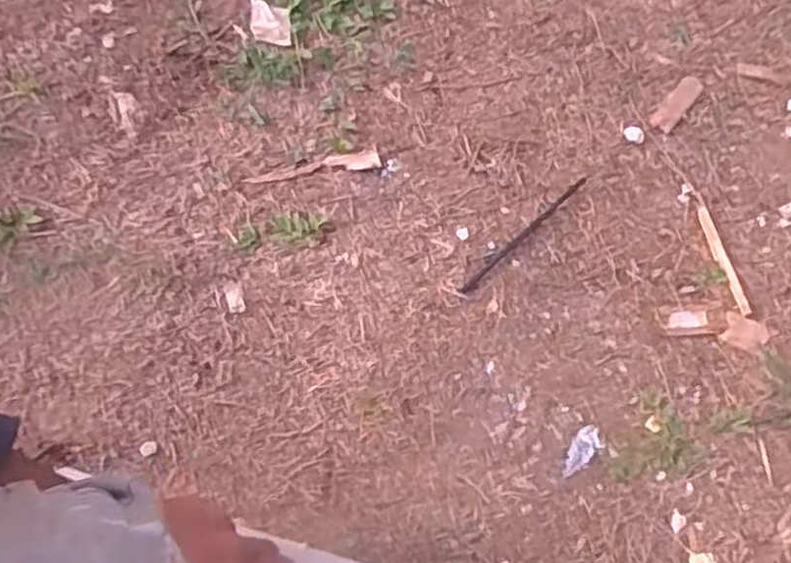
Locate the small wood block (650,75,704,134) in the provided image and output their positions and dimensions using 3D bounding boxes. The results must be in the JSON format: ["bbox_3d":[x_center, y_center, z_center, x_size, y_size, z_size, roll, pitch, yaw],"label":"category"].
[{"bbox_3d":[0.317,-0.200,0.861,0.025,0.008,0.090,39,75,11],"label":"small wood block"}]

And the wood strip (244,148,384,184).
[{"bbox_3d":[-0.087,-0.118,0.820,0.141,0.007,0.023,-14,72,-6],"label":"wood strip"}]

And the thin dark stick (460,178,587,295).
[{"bbox_3d":[0.134,-0.049,0.794,0.187,0.006,0.009,-43,77,-14],"label":"thin dark stick"}]

